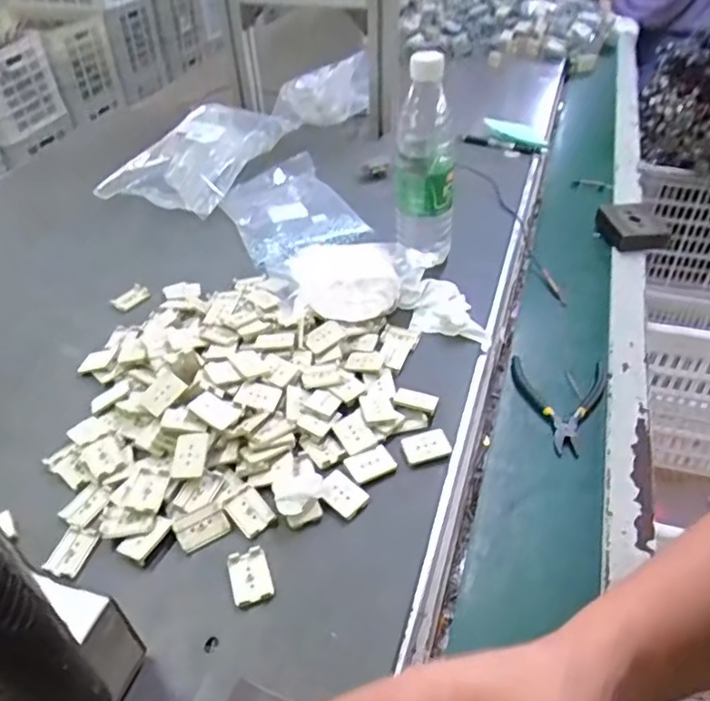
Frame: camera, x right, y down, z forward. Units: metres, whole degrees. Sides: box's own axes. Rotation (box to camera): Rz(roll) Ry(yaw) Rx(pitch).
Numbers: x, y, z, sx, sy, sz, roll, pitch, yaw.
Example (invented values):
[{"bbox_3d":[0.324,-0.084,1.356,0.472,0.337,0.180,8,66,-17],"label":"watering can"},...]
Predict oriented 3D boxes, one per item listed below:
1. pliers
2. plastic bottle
[{"bbox_3d":[0.203,0.052,0.594,0.094,0.007,0.122,5,41,7],"label":"pliers"},{"bbox_3d":[0.078,-0.214,0.661,0.065,0.215,0.065,3,41,5],"label":"plastic bottle"}]

